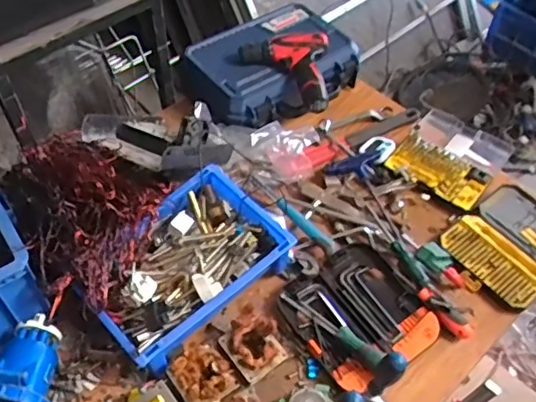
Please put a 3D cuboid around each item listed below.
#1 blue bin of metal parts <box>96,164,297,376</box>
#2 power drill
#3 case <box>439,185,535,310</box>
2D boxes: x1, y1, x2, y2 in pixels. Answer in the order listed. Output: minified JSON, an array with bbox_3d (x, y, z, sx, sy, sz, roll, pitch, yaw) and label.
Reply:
[{"bbox_3d":[-0.135,0.099,0.898,0.208,0.074,0.319,38,59,26],"label":"blue bin of metal parts"},{"bbox_3d":[0.026,-0.273,1.151,0.197,0.056,0.180,0,50,-1],"label":"power drill"},{"bbox_3d":[0.449,0.079,1.020,0.261,0.027,0.184,-32,58,-25],"label":"case"}]

